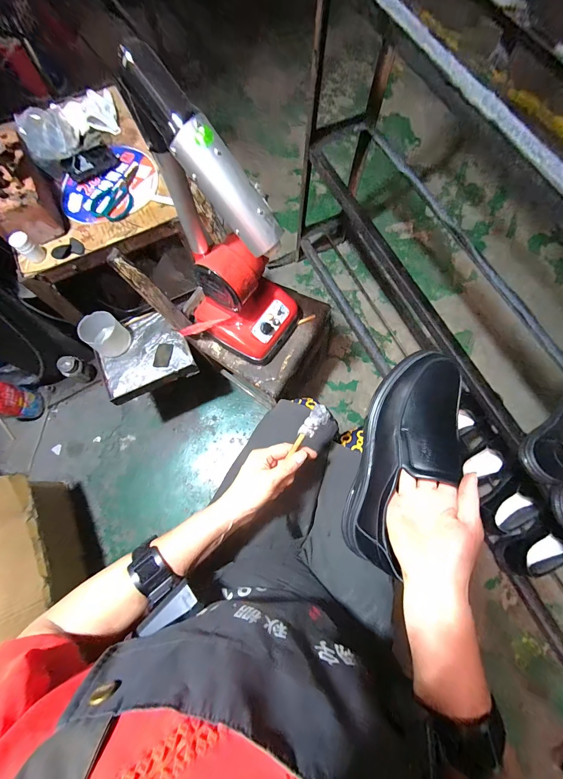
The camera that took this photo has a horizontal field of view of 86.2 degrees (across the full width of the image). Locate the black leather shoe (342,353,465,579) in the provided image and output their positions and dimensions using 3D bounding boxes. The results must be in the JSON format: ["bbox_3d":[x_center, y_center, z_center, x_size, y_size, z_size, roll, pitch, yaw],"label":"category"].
[{"bbox_3d":[0.153,0.074,0.367,0.102,0.095,0.268,25,80,6],"label":"black leather shoe"}]

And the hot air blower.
[{"bbox_3d":[-0.086,-0.230,0.539,0.218,0.465,0.188,26,75,9],"label":"hot air blower"}]

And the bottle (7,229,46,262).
[{"bbox_3d":[-0.509,-0.285,0.601,0.035,0.051,0.034,0,73,1],"label":"bottle"}]

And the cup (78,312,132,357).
[{"bbox_3d":[-0.443,-0.138,0.755,0.089,0.073,0.081,0,73,1],"label":"cup"}]

